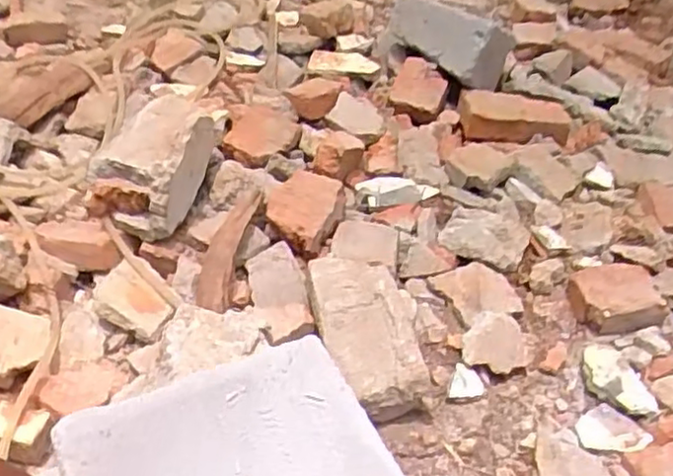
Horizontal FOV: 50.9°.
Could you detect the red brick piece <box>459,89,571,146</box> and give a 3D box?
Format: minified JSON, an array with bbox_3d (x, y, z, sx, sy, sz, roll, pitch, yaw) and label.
[{"bbox_3d":[0.273,-0.185,1.082,0.171,0.038,0.093,4,44,0],"label":"red brick piece"}]

